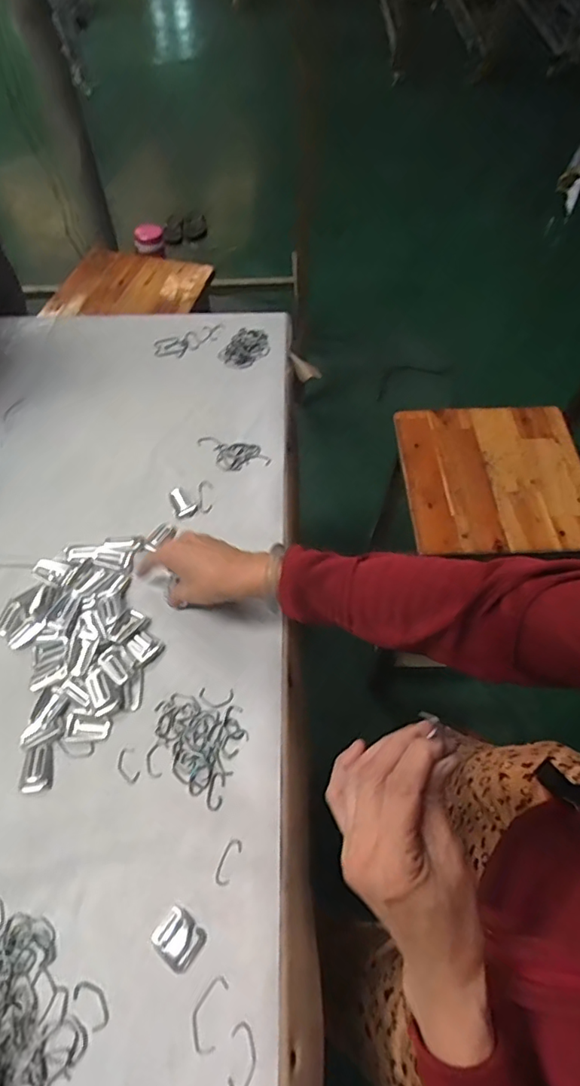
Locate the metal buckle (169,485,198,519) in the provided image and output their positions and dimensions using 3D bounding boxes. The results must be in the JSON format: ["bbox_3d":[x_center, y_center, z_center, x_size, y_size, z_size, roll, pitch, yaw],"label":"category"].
[{"bbox_3d":[-0.129,-0.051,0.646,0.028,0.009,0.045,-19,59,-11],"label":"metal buckle"}]

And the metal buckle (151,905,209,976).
[{"bbox_3d":[-0.087,0.307,0.414,0.037,0.004,0.034,31,63,19],"label":"metal buckle"}]

